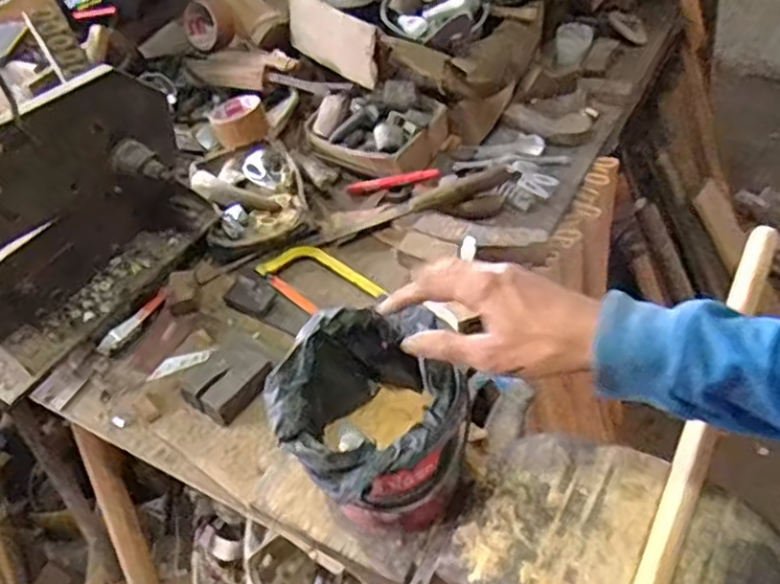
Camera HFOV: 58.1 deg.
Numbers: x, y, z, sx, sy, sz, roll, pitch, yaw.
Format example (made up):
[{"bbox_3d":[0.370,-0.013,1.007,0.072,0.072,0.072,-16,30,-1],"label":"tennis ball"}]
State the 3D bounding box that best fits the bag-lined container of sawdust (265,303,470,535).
[{"bbox_3d":[-0.015,0.103,0.528,0.130,0.126,0.132,-1,46,1],"label":"bag-lined container of sawdust"}]

